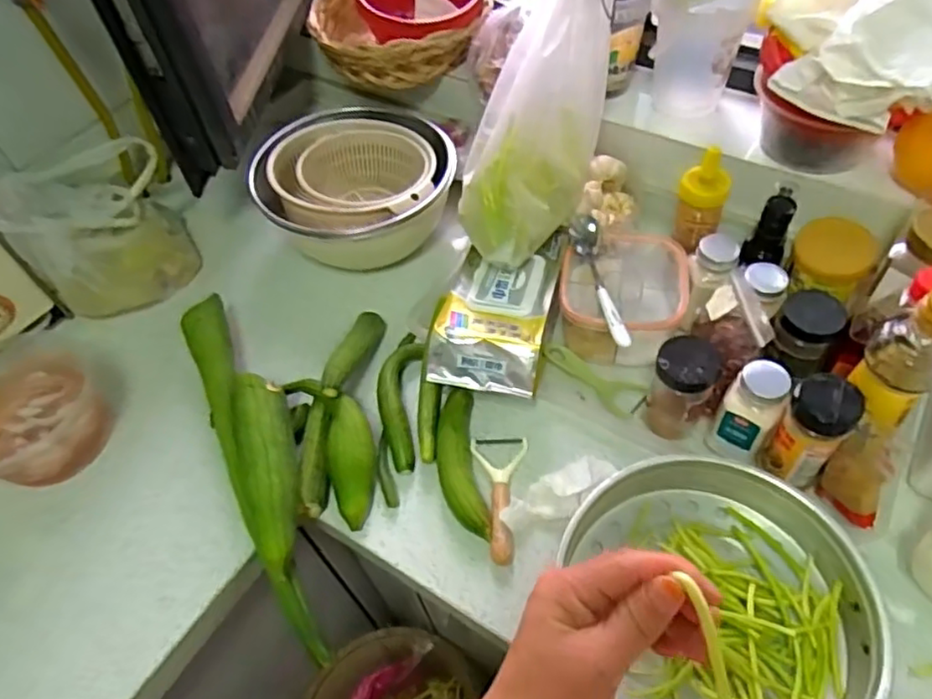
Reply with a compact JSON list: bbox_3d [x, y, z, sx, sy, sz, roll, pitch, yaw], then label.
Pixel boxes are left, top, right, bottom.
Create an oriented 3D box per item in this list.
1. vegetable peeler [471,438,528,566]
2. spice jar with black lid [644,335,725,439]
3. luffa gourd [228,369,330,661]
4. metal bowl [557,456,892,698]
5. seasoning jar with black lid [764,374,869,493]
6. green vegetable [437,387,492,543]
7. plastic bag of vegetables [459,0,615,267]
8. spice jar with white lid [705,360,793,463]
[{"bbox_3d":[0.027,0.147,0.653,0.058,0.026,0.138,6,54,9],"label":"vegetable peeler"},{"bbox_3d":[0.220,0.039,0.654,0.063,0.109,0.059,21,58,19],"label":"spice jar with black lid"},{"bbox_3d":[-0.189,0.152,0.628,0.059,0.065,0.295,-16,66,-7],"label":"luffa gourd"},{"bbox_3d":[0.212,0.223,0.559,0.254,0.072,0.247,-2,53,3],"label":"metal bowl"},{"bbox_3d":[0.315,0.075,0.587,0.054,0.116,0.054,-2,53,3],"label":"seasoning jar with black lid"},{"bbox_3d":[-0.005,0.117,0.671,0.044,0.039,0.164,-8,53,-1],"label":"green vegetable"},{"bbox_3d":[0.085,-0.258,0.703,0.111,0.117,0.339,20,93,18],"label":"plastic bag of vegetables"},{"bbox_3d":[0.276,0.065,0.629,0.053,0.118,0.049,25,59,21],"label":"spice jar with white lid"}]

